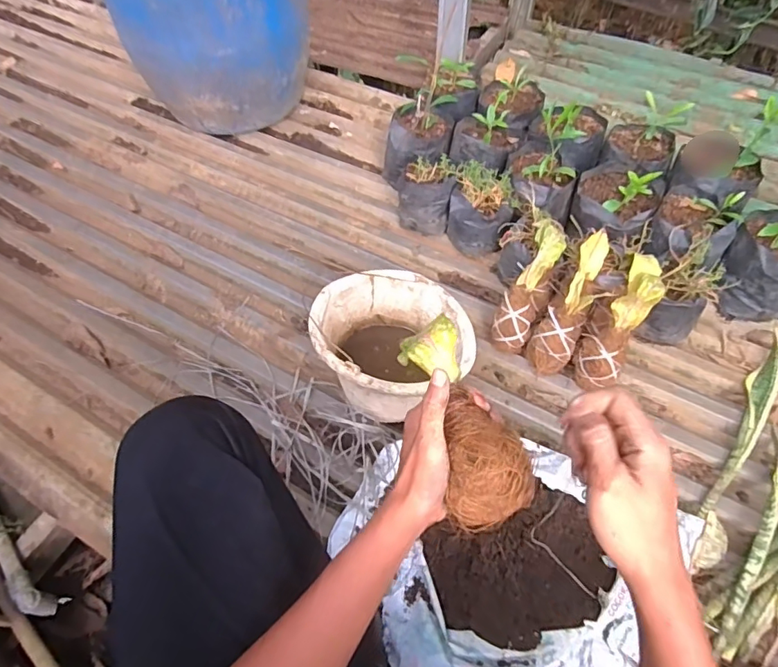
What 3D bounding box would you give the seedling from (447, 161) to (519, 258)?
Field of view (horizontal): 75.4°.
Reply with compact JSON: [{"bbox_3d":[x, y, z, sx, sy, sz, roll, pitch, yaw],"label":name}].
[{"bbox_3d":[0.191,-0.245,1.052,0.131,0.148,0.134,8,59,5],"label":"seedling"}]

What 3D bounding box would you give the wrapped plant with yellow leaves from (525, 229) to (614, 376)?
[{"bbox_3d":[0.316,-0.053,0.866,0.076,0.069,0.260,25,95,16],"label":"wrapped plant with yellow leaves"}]

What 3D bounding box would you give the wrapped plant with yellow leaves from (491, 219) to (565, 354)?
[{"bbox_3d":[0.252,-0.083,0.897,0.072,0.062,0.245,24,100,16],"label":"wrapped plant with yellow leaves"}]

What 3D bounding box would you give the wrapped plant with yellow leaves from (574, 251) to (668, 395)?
[{"bbox_3d":[0.387,-0.021,0.848,0.081,0.081,0.250,28,96,18],"label":"wrapped plant with yellow leaves"}]

